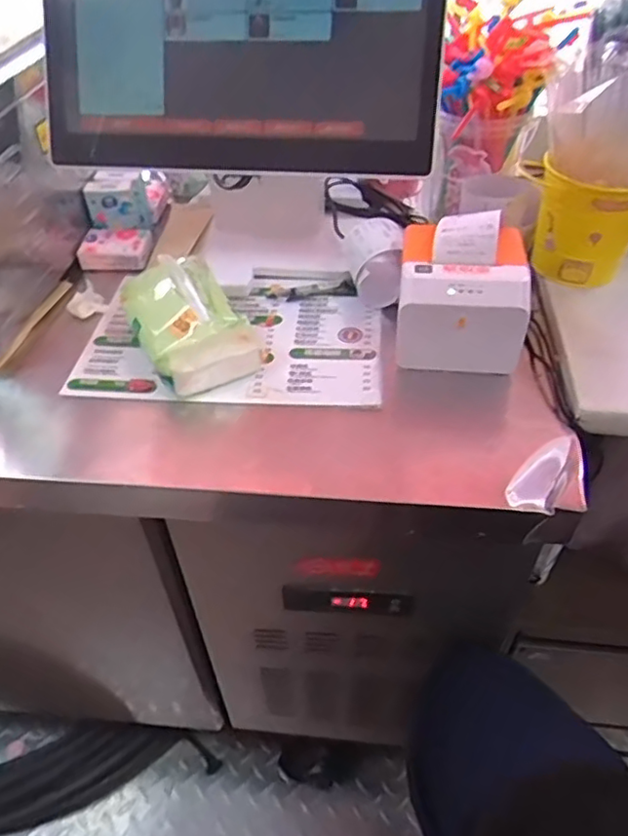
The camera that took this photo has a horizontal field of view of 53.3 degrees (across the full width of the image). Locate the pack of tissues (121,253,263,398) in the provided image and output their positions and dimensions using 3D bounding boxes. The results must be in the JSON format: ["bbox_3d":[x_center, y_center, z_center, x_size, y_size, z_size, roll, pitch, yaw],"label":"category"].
[{"bbox_3d":[-0.116,-0.093,0.594,0.101,0.082,0.138,-19,46,-17],"label":"pack of tissues"}]

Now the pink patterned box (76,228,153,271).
[{"bbox_3d":[-0.235,-0.203,0.745,0.076,0.029,0.053,3,44,5],"label":"pink patterned box"}]

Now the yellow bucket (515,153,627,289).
[{"bbox_3d":[0.286,-0.209,0.646,0.137,0.112,0.137,-1,43,1],"label":"yellow bucket"}]

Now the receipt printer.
[{"bbox_3d":[0.137,-0.114,0.581,0.109,0.123,0.125,6,44,7],"label":"receipt printer"}]

